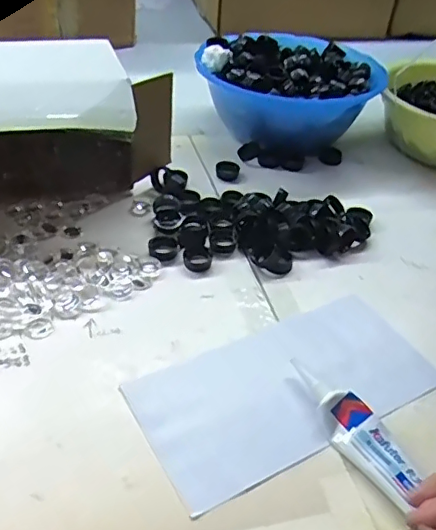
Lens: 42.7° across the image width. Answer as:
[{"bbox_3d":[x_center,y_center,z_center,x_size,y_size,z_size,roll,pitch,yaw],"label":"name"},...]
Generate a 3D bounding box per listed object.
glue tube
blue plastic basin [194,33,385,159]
[{"bbox_3d":[0.095,0.112,0.398,0.031,0.020,0.120,-18,49,-28],"label":"glue tube"},{"bbox_3d":[0.092,-0.232,0.761,0.225,0.098,0.225,4,40,-4],"label":"blue plastic basin"}]

